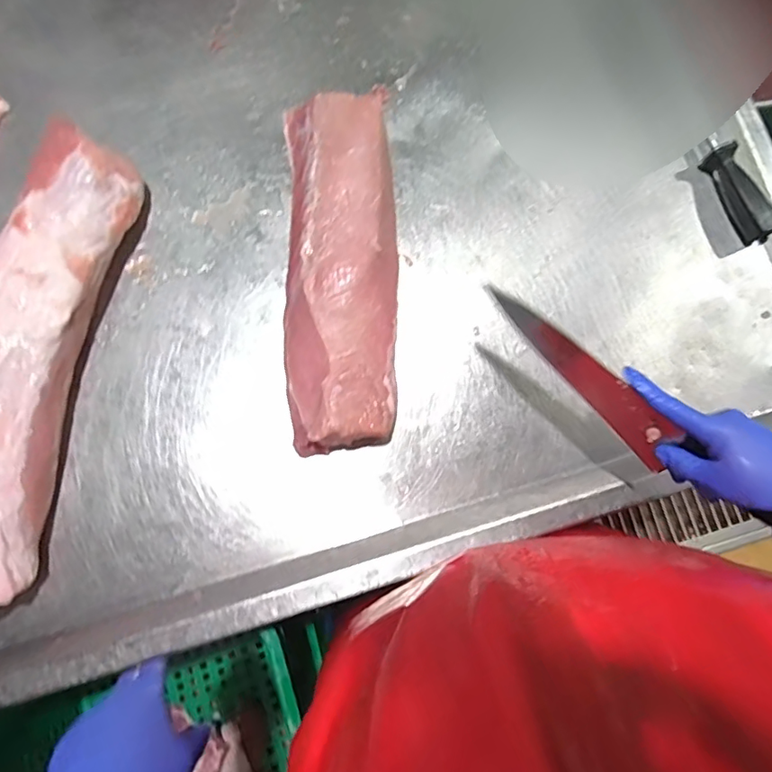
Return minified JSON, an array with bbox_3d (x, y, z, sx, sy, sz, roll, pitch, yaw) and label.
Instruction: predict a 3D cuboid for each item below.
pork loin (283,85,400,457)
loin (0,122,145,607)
[{"bbox_3d":[-0.050,-0.131,0.580,0.121,0.066,0.389,0,80,-5],"label":"pork loin"},{"bbox_3d":[-0.375,-0.026,0.545,0.128,0.074,0.495,10,79,-1],"label":"loin"}]

